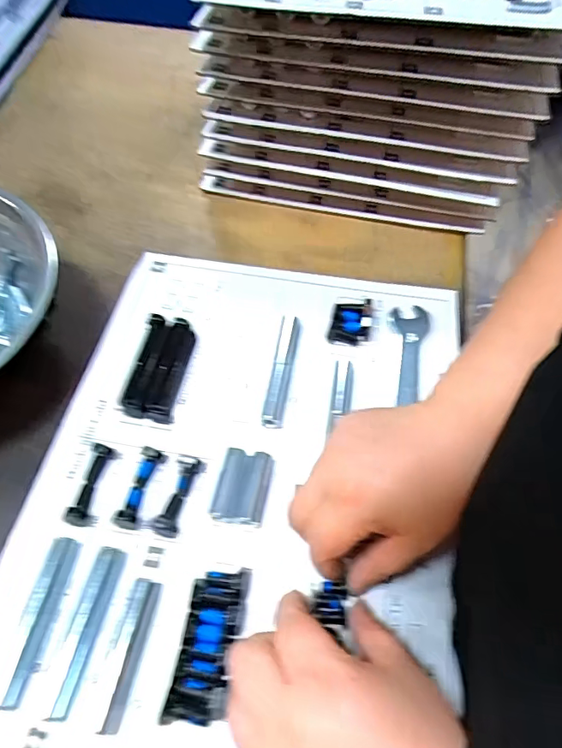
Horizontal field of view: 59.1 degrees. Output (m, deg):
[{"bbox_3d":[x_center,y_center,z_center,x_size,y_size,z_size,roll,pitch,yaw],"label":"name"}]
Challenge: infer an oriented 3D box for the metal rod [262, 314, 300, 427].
[{"bbox_3d":[0.001,-0.006,0.380,0.015,0.012,0.102,8,57,5],"label":"metal rod"}]

